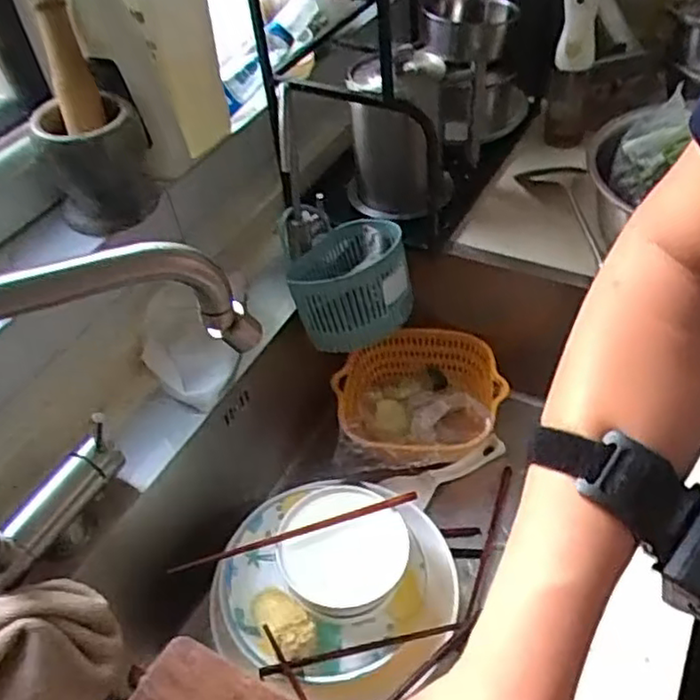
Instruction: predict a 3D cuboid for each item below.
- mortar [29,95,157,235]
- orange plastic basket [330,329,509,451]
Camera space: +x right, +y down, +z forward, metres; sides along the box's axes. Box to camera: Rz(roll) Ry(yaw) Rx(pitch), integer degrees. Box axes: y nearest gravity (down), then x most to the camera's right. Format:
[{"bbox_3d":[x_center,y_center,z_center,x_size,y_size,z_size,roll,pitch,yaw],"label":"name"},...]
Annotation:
[{"bbox_3d":[-0.237,-0.177,0.656,0.086,0.107,0.079,-13,46,-6],"label":"mortar"},{"bbox_3d":[0.092,0.072,0.898,0.207,0.089,0.177,-9,46,-3],"label":"orange plastic basket"}]

